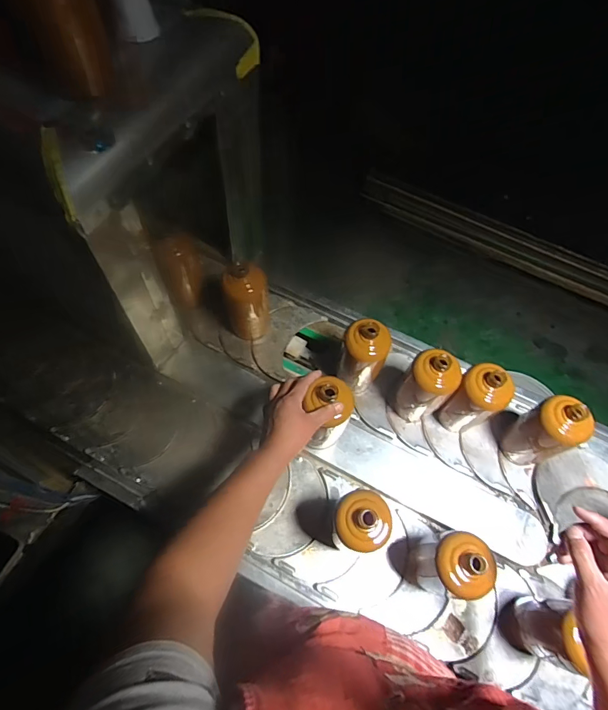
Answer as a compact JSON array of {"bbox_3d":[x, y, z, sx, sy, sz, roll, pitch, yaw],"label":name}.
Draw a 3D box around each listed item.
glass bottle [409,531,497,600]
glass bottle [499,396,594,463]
[{"bbox_3d":[0.219,0.314,0.605,0.082,0.184,0.078,-4,60,-1],"label":"glass bottle"},{"bbox_3d":[0.419,0.136,0.717,0.061,0.183,0.077,-29,64,-14],"label":"glass bottle"}]

